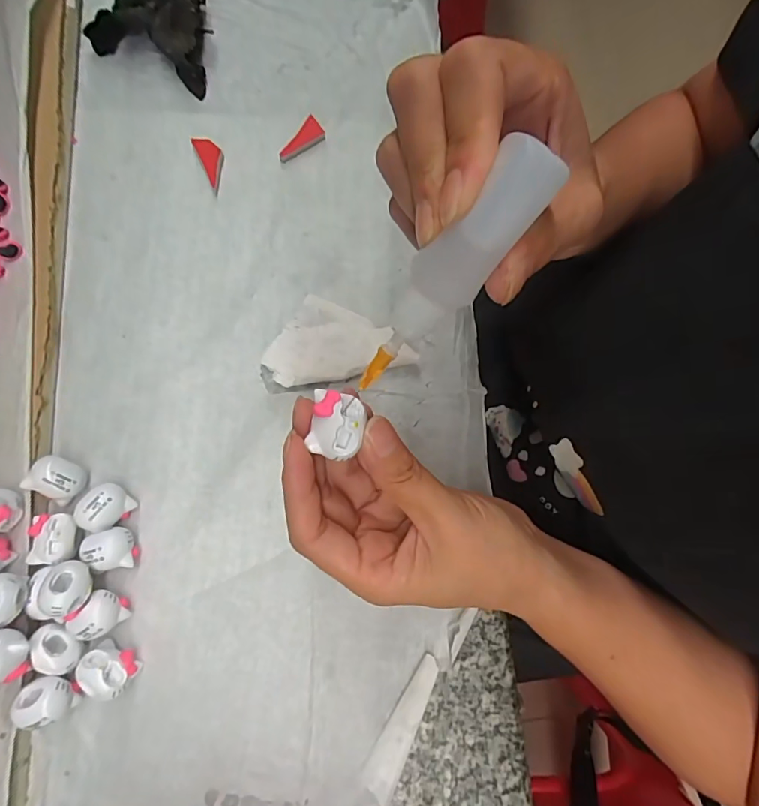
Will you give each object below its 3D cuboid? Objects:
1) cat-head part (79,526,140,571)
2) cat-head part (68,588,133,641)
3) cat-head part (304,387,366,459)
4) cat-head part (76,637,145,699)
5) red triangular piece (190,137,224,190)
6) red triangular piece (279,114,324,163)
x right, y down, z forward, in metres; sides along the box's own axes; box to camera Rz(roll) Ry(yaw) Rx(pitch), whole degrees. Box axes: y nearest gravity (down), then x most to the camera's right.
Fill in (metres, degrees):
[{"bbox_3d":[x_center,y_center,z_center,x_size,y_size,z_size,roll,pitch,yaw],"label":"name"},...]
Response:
[{"bbox_3d":[-0.139,0.075,0.244,0.023,0.019,0.020,-5,78,-3],"label":"cat-head part"},{"bbox_3d":[-0.141,0.105,0.237,0.021,0.019,0.021,0,78,-2],"label":"cat-head part"},{"bbox_3d":[-0.016,0.007,0.176,0.019,0.007,0.023,10,78,1],"label":"cat-head part"},{"bbox_3d":[-0.134,0.131,0.233,0.024,0.019,0.019,22,78,3],"label":"cat-head part"},{"bbox_3d":[-0.106,-0.154,0.301,0.014,0.008,0.035,-26,80,-7],"label":"red triangular piece"},{"bbox_3d":[-0.048,-0.166,0.302,0.016,0.008,0.034,34,79,5],"label":"red triangular piece"}]

